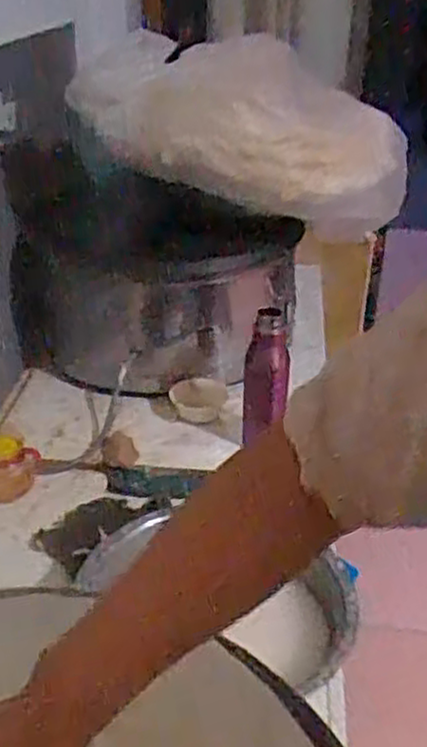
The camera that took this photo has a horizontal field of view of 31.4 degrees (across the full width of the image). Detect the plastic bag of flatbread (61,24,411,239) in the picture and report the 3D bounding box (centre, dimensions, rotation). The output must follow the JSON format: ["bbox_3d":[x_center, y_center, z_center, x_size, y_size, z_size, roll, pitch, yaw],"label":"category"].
[{"bbox_3d":[0.077,-0.416,1.288,0.613,0.266,0.178,10,24,-27],"label":"plastic bag of flatbread"}]

